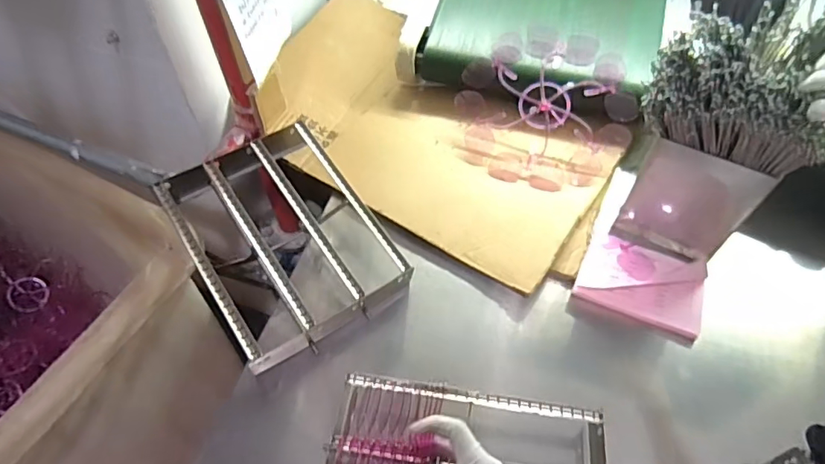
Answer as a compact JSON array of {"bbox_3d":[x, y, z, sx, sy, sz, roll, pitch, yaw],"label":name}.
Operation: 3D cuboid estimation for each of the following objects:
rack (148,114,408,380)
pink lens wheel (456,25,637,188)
[{"bbox_3d":[-0.197,0.000,0.760,0.246,0.066,0.337,-30,70,-22],"label":"rack"},{"bbox_3d":[0.224,-0.212,0.897,0.279,0.033,0.284,-1,79,7],"label":"pink lens wheel"}]

